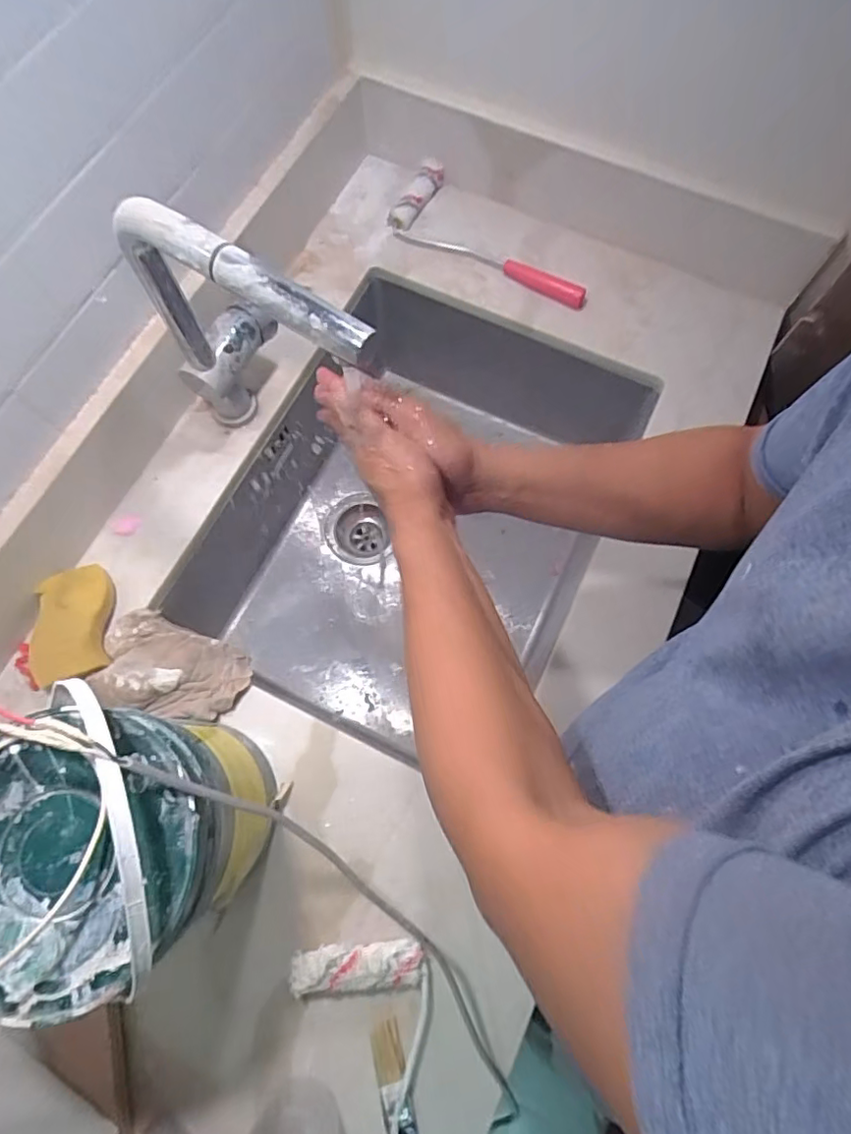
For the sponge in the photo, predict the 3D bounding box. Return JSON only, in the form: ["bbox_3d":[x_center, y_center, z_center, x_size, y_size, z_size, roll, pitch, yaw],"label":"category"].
[{"bbox_3d":[-0.359,0.059,0.577,0.070,0.033,0.114,-10,73,-4],"label":"sponge"}]

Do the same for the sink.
[{"bbox_3d":[-0.007,-0.056,0.758,0.427,0.246,0.539,22,73,6],"label":"sink"}]

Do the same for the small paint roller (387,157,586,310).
[{"bbox_3d":[0.073,-0.416,0.731,0.300,0.042,0.105,43,77,12],"label":"small paint roller"}]

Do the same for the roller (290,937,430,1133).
[{"bbox_3d":[-0.048,0.476,0.450,0.117,0.034,0.302,-3,72,-2],"label":"roller"}]

